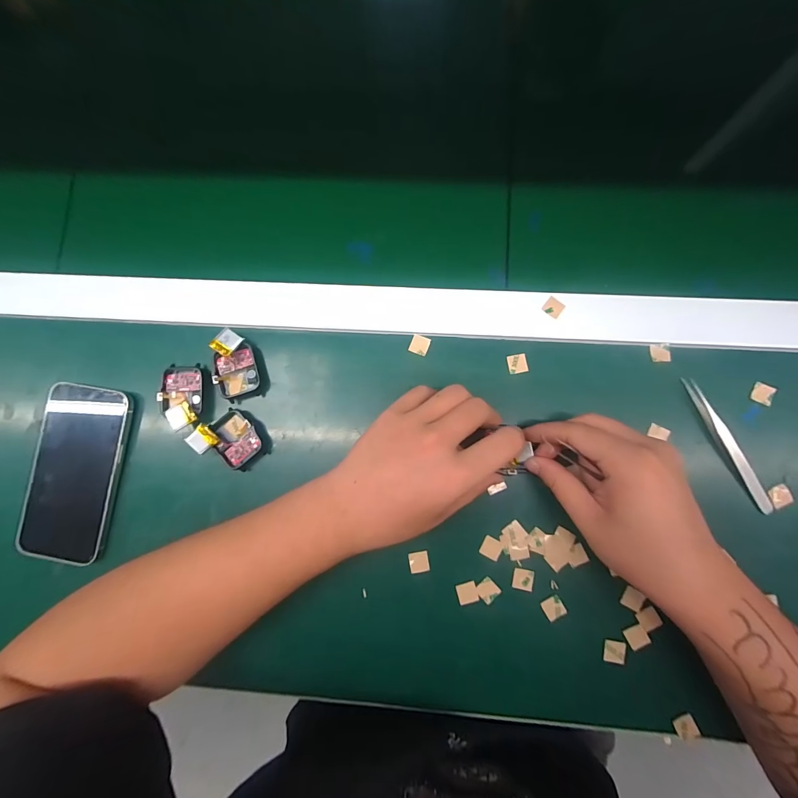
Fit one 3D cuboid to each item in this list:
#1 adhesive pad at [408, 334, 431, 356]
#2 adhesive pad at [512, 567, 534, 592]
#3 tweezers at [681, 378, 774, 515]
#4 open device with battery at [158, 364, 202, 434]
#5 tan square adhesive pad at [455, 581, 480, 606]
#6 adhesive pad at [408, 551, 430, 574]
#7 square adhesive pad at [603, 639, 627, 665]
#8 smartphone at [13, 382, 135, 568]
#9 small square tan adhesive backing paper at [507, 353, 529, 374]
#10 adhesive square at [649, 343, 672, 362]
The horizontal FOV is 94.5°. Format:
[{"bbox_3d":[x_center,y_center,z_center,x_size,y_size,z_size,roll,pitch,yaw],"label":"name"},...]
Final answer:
[{"bbox_3d":[0.018,-0.045,0.311,0.016,0.004,0.015,21,85,4],"label":"adhesive pad"},{"bbox_3d":[0.099,0.143,0.291,0.016,0.004,0.016,10,84,3],"label":"adhesive pad"},{"bbox_3d":[0.260,0.038,0.291,0.010,0.013,0.118,-29,84,-1],"label":"tweezers"},{"bbox_3d":[-0.182,-0.002,0.310,0.035,0.018,0.053,-1,84,2],"label":"open device with battery"},{"bbox_3d":[0.055,0.155,0.293,0.016,0.004,0.015,-17,84,0],"label":"tan square adhesive pad"},{"bbox_3d":[0.017,0.132,0.297,0.016,0.004,0.016,-10,84,1],"label":"adhesive pad"},{"bbox_3d":[0.167,0.196,0.286,0.016,0.004,0.016,6,85,9],"label":"square adhesive pad"},{"bbox_3d":[-0.273,0.061,0.309,0.075,0.014,0.143,8,84,2],"label":"smartphone"},{"bbox_3d":[0.099,-0.030,0.307,0.015,0.004,0.016,-10,84,1],"label":"small square tan adhesive backing paper"},{"bbox_3d":[0.215,-0.038,0.303,0.014,0.005,0.015,-2,84,1],"label":"adhesive square"}]

